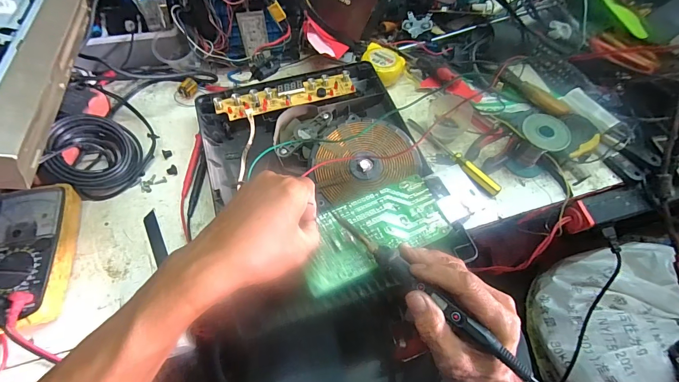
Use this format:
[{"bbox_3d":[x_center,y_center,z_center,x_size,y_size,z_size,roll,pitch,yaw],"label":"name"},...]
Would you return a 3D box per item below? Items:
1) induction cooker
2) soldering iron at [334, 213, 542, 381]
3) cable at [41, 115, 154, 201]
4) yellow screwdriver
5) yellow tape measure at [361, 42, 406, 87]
[{"bbox_3d":[-0.025,-0.024,0.444,0.265,0.061,0.327,-16,62,-10],"label":"induction cooker"},{"bbox_3d":[0.078,0.090,0.308,0.221,0.016,0.017,38,66,26],"label":"soldering iron"},{"bbox_3d":[-0.321,-0.048,0.453,0.094,0.066,0.098,1,60,-1],"label":"cable"},{"bbox_3d":[0.160,-0.055,0.493,0.021,0.016,0.168,-36,67,-20],"label":"yellow screwdriver"},{"bbox_3d":[0.071,-0.211,0.568,0.067,0.036,0.084,-30,66,-17],"label":"yellow tape measure"}]

